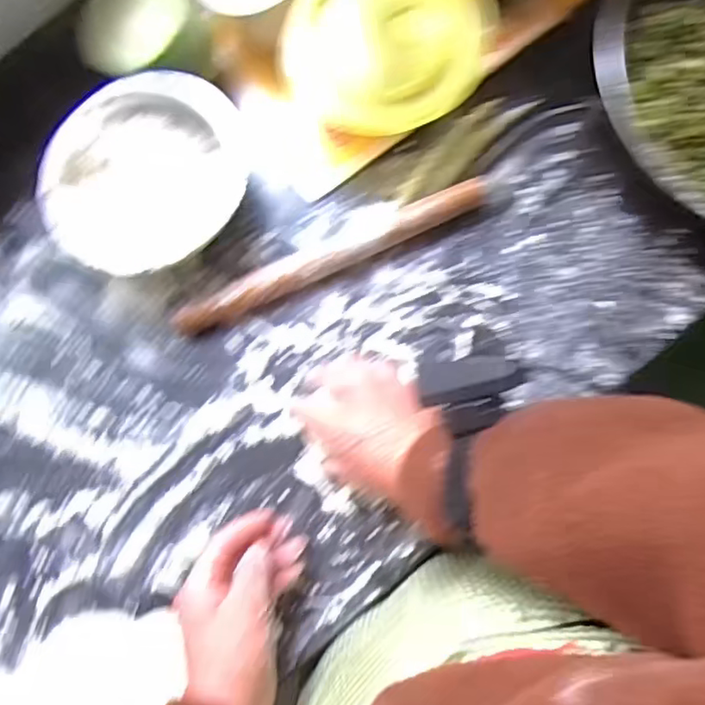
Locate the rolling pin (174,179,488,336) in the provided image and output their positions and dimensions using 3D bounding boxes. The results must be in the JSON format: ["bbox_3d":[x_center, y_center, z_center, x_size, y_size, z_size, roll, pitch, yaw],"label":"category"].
[{"bbox_3d":[-0.015,-0.080,0.517,0.281,0.032,0.031,-23,83,-1],"label":"rolling pin"}]

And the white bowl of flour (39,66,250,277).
[{"bbox_3d":[-0.168,-0.152,0.507,0.164,0.068,0.124,-31,83,-2],"label":"white bowl of flour"}]

